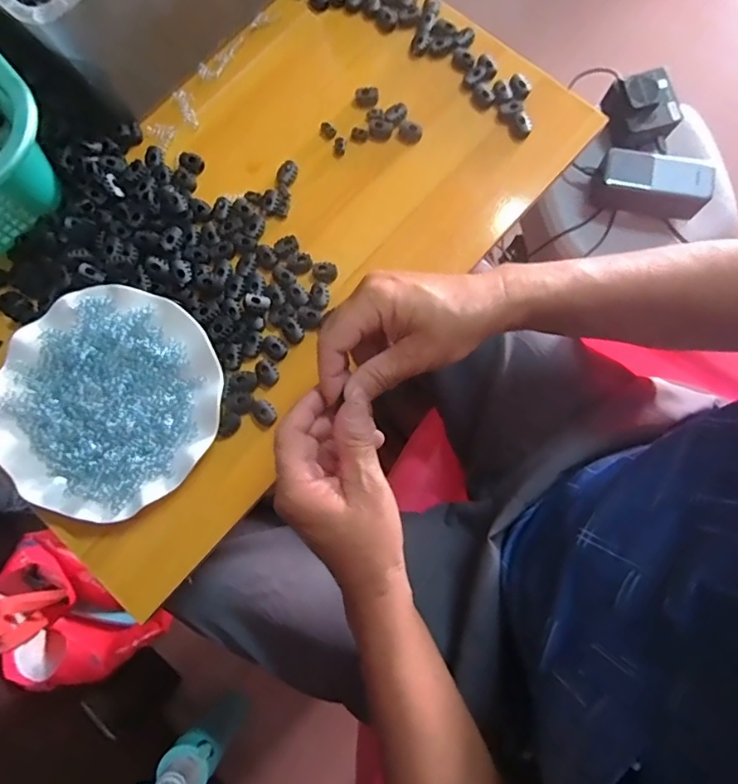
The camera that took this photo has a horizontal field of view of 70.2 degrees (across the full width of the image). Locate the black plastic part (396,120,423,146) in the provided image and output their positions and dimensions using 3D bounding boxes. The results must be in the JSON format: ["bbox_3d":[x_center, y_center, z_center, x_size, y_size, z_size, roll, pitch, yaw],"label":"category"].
[{"bbox_3d":[0.038,-0.240,0.486,0.022,0.008,0.020,0,78,1],"label":"black plastic part"}]

